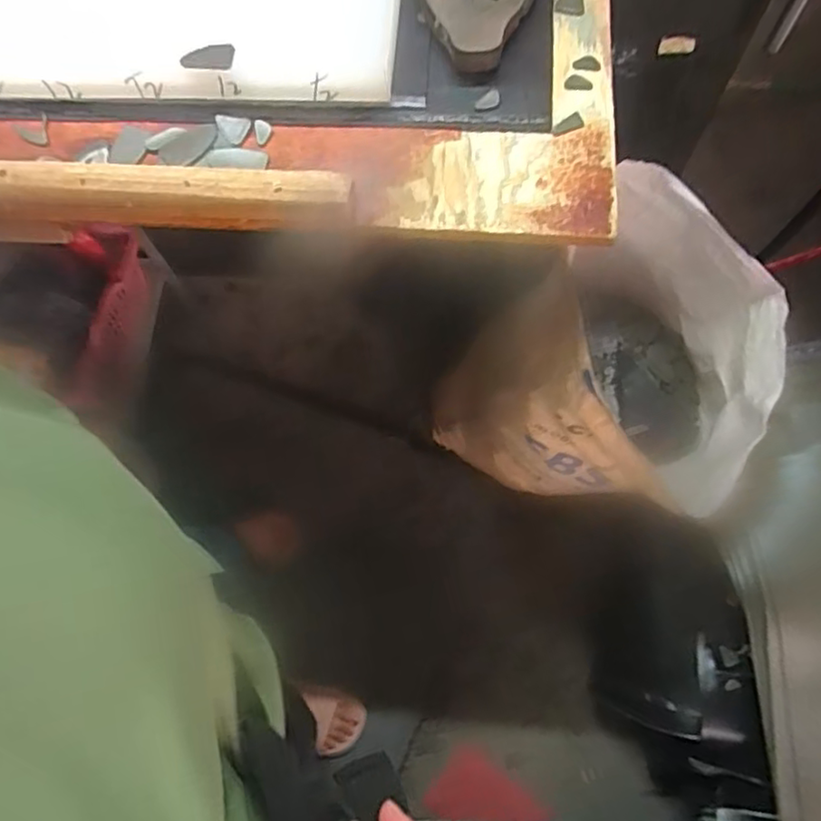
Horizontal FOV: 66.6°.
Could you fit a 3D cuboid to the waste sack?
[{"bbox_3d":[0.312,-0.052,1.038,0.439,0.561,0.353,39,77,14],"label":"waste sack"}]

